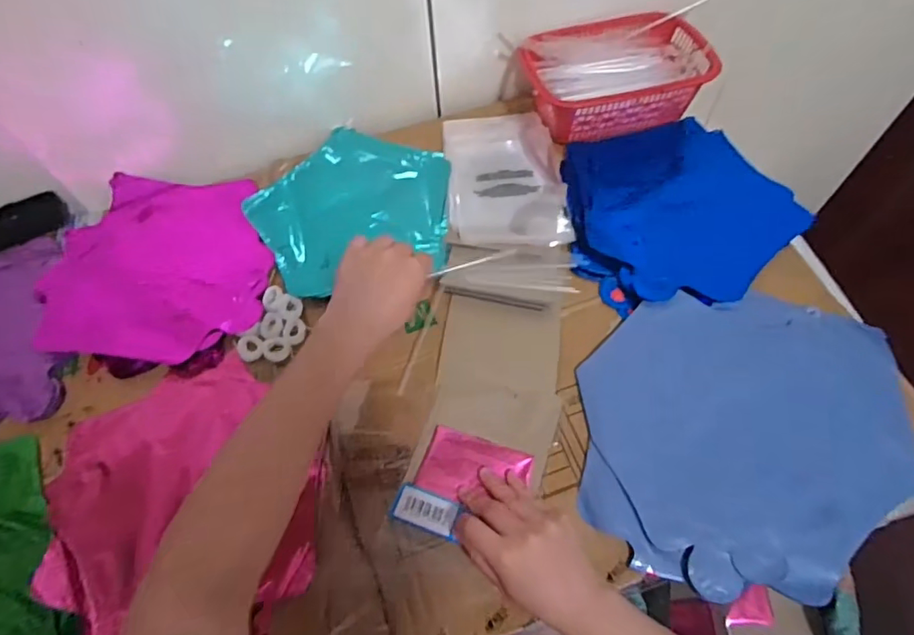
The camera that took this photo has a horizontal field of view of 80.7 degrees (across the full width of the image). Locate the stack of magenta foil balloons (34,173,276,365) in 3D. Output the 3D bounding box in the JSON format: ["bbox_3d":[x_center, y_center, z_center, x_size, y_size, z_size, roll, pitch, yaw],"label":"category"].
[{"bbox_3d":[-0.327,-0.060,0.598,0.244,0.032,0.237,-7,63,-2],"label":"stack of magenta foil balloons"}]

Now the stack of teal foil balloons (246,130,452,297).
[{"bbox_3d":[-0.121,-0.131,0.618,0.220,0.020,0.233,-2,63,1],"label":"stack of teal foil balloons"}]

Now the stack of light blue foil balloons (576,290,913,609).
[{"bbox_3d":[0.261,0.103,0.486,0.288,0.017,0.258,3,63,3],"label":"stack of light blue foil balloons"}]

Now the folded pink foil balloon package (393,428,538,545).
[{"bbox_3d":[0.007,0.148,0.470,0.099,0.008,0.091,18,65,11],"label":"folded pink foil balloon package"}]

